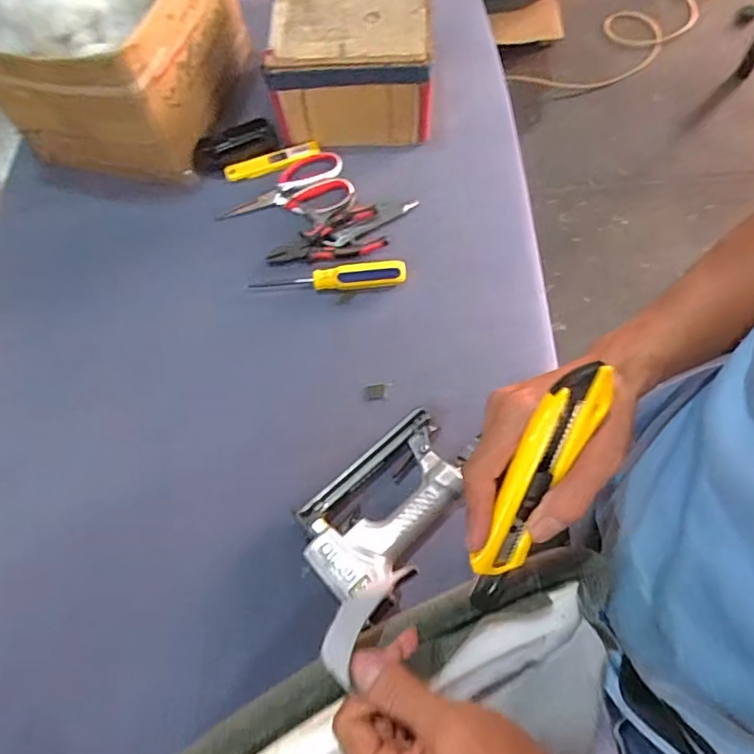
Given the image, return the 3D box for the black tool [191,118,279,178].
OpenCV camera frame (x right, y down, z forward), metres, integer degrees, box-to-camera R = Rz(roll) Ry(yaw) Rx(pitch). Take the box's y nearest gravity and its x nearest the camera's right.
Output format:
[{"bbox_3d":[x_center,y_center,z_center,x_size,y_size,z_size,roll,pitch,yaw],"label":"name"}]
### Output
[{"bbox_3d":[-0.205,-0.331,0.769,0.124,0.031,0.055,-20,67,-6],"label":"black tool"}]

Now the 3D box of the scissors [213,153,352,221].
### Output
[{"bbox_3d":[-0.126,-0.262,0.743,0.179,0.009,0.102,-9,66,-1],"label":"scissors"}]

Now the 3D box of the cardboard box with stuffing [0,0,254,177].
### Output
[{"bbox_3d":[-0.347,-0.466,0.715,0.244,0.243,0.292,12,67,8],"label":"cardboard box with stuffing"}]

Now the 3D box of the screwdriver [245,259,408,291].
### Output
[{"bbox_3d":[-0.060,-0.122,0.668,0.189,0.021,0.033,-5,66,1],"label":"screwdriver"}]

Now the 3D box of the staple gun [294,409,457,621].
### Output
[{"bbox_3d":[0.016,0.130,0.542,0.187,0.037,0.127,-42,70,-14],"label":"staple gun"}]

